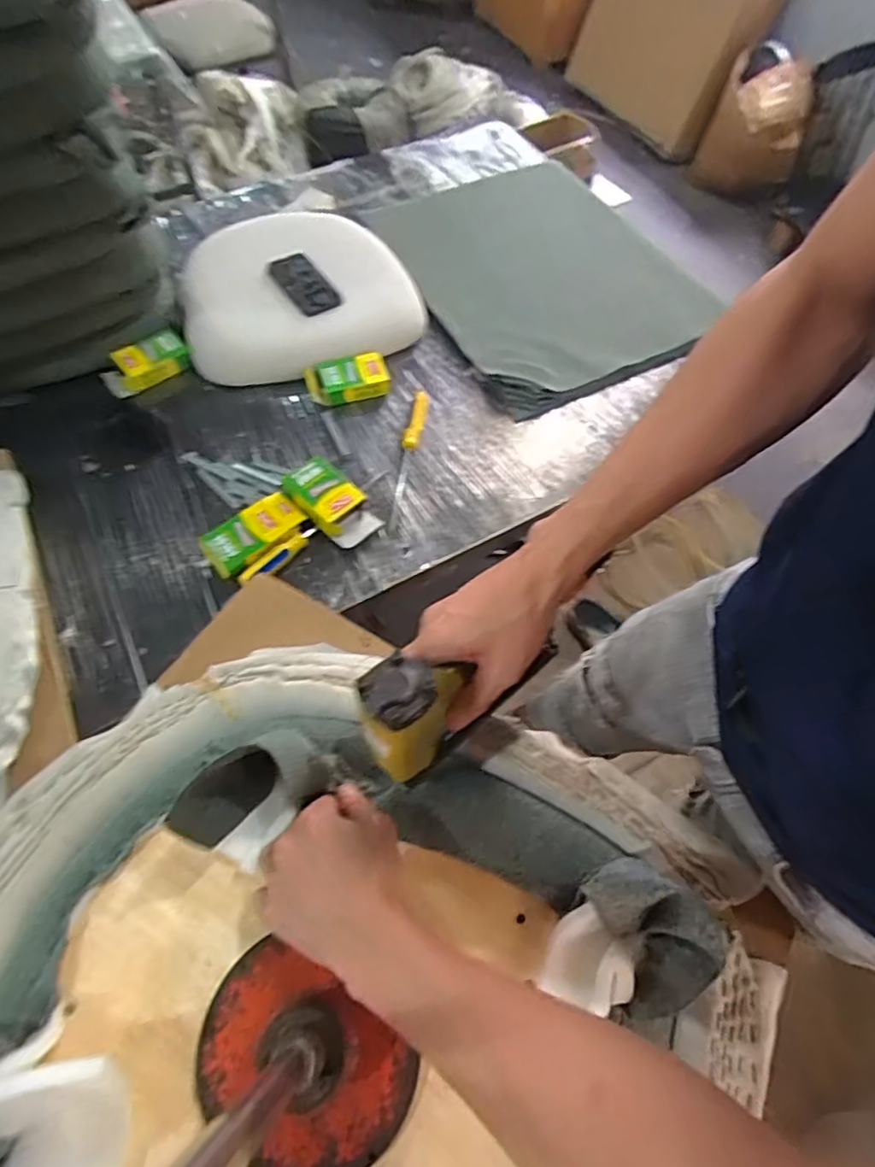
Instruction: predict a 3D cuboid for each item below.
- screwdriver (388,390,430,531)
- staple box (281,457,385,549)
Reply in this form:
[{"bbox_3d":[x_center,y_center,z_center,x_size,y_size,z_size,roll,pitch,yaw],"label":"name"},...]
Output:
[{"bbox_3d":[-0.052,-0.220,1.019,0.029,0.037,0.286,11,61,5],"label":"screwdriver"},{"bbox_3d":[-0.164,-0.125,0.948,0.085,0.054,0.152,-40,69,-20],"label":"staple box"}]

